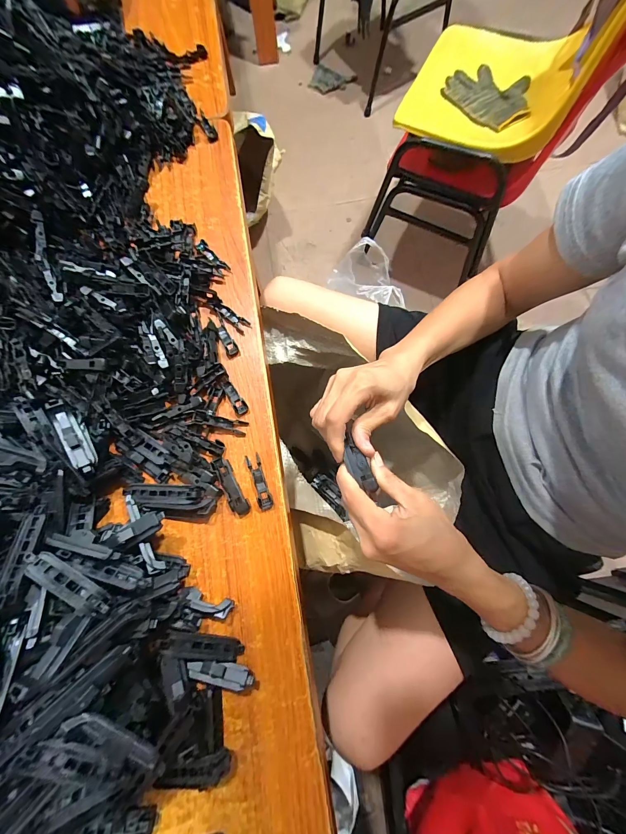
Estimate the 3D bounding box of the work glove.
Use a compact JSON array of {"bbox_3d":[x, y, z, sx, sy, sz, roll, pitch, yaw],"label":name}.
[{"bbox_3d":[0.412,-0.748,0.719,0.148,0.028,0.203,-40,79,-7],"label":"work glove"}]

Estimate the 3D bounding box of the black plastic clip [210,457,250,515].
[{"bbox_3d":[-0.082,0.069,0.310,0.017,0.010,0.061,-28,78,-5],"label":"black plastic clip"}]

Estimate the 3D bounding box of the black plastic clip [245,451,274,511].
[{"bbox_3d":[-0.054,0.065,0.313,0.014,0.006,0.056,-18,77,-3],"label":"black plastic clip"}]

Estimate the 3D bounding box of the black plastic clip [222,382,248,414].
[{"bbox_3d":[-0.083,-0.021,0.334,0.011,0.006,0.040,-34,79,-6],"label":"black plastic clip"}]

